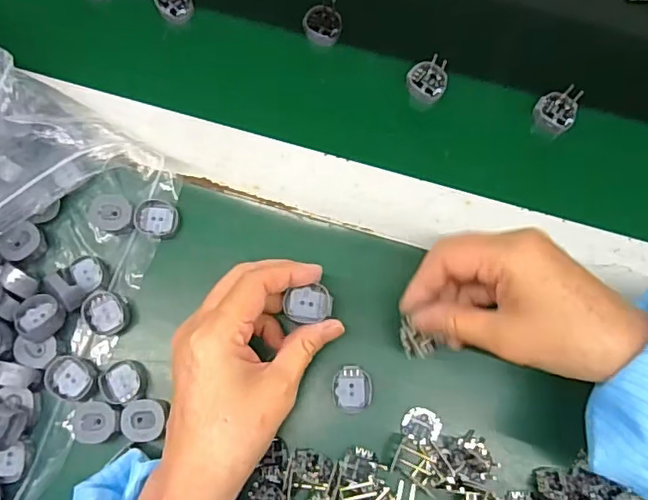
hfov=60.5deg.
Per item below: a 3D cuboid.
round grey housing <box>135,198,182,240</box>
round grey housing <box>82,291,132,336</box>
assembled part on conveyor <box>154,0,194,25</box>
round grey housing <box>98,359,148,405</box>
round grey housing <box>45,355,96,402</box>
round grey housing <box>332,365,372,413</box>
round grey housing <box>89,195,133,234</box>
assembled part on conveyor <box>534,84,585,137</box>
[{"bbox_3d":[-0.114,-0.022,0.384,0.028,0.012,0.026,0,77,0],"label":"round grey housing"},{"bbox_3d":[-0.144,0.042,0.365,0.028,0.010,0.026,0,77,0],"label":"round grey housing"},{"bbox_3d":[-0.117,-0.194,0.432,0.026,0.024,0.026,-28,78,-6],"label":"assembled part on conveyor"},{"bbox_3d":[-0.129,0.085,0.358,0.028,0.011,0.027,0,77,0],"label":"round grey housing"},{"bbox_3d":[-0.160,0.082,0.355,0.029,0.011,0.028,0,77,0],"label":"round grey housing"},{"bbox_3d":[0.018,0.089,0.355,0.025,0.007,0.029,-2,77,0],"label":"round grey housing"},{"bbox_3d":[-0.145,-0.024,0.383,0.030,0.013,0.026,-6,77,-1],"label":"round grey housing"},{"bbox_3d":[0.172,-0.103,0.408,0.029,0.020,0.036,38,80,8],"label":"assembled part on conveyor"}]

